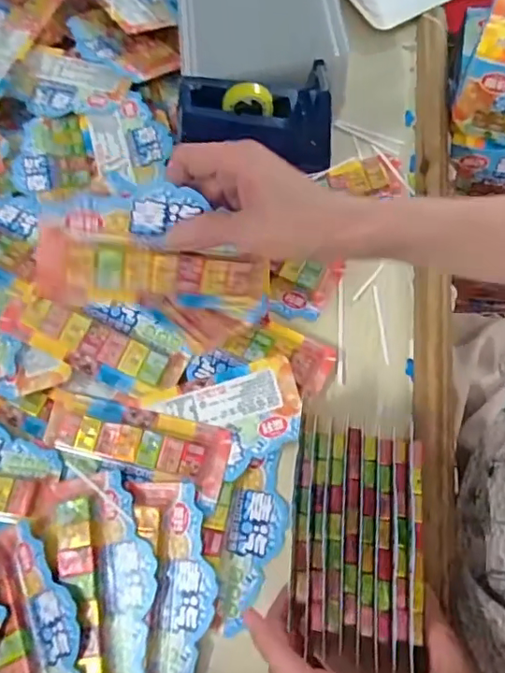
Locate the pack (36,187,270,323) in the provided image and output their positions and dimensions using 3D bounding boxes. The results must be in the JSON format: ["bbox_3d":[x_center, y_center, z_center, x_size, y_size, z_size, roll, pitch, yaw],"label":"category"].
[{"bbox_3d":[-0.054,-0.052,0.339,0.148,0.013,0.077,5,110,-25],"label":"pack"}]

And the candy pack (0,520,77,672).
[{"bbox_3d":[-0.143,0.198,0.357,0.054,0.014,0.144,-13,66,0],"label":"candy pack"}]

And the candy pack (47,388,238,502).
[{"bbox_3d":[-0.090,0.076,0.404,0.145,0.014,0.049,12,69,11],"label":"candy pack"}]

